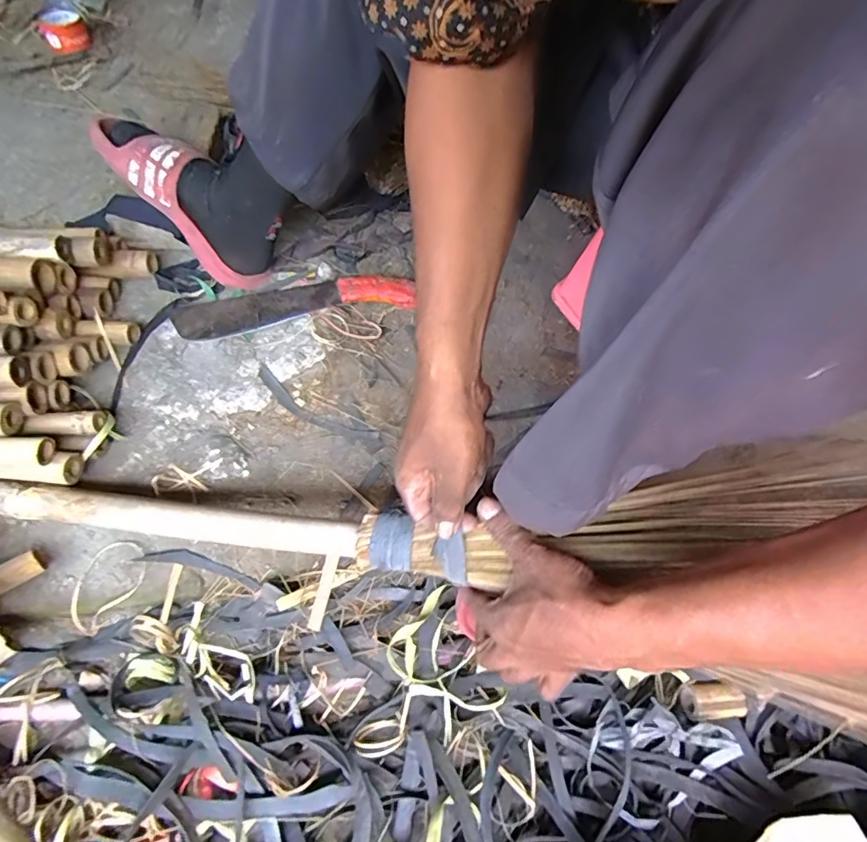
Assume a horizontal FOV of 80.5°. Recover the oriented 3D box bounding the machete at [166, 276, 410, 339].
[{"bbox_3d":[-0.182,-0.157,0.680,0.308,0.025,0.073,-11,58,-10],"label":"machete"}]

